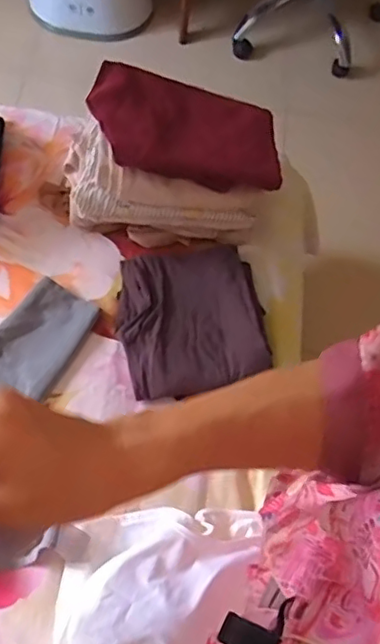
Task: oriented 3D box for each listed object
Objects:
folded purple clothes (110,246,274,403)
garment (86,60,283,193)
[{"bbox_3d":[0.002,-0.011,0.867,0.210,0.031,0.219,-15,64,-11],"label":"folded purple clothes"},{"bbox_3d":[-0.005,-0.277,0.844,0.269,0.049,0.169,8,58,-17],"label":"garment"}]

